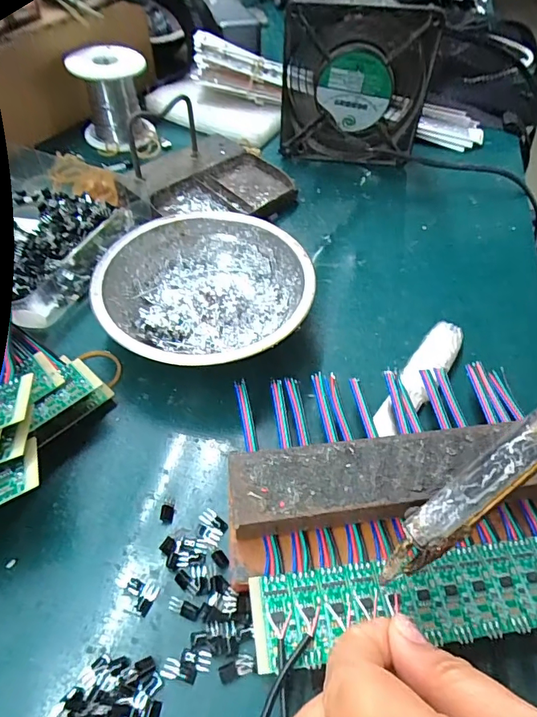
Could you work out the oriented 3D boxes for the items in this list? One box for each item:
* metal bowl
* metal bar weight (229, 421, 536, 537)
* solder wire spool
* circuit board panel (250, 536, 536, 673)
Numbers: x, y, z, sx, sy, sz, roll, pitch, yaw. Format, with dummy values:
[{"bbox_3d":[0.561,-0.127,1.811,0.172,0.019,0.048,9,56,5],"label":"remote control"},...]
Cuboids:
[{"bbox_3d":[-0.038,-0.038,0.284,0.123,0.039,0.126,1,52,-2],"label":"metal bowl"},{"bbox_3d":[0.077,0.053,0.208,0.186,0.022,0.035,-5,52,-7],"label":"metal bar weight"},{"bbox_3d":[-0.147,-0.247,0.430,0.064,0.067,0.061,-23,57,-20],"label":"solder wire spool"},{"bbox_3d":[0.076,0.096,0.187,0.163,0.004,0.034,-5,53,-6],"label":"circuit board panel"}]

